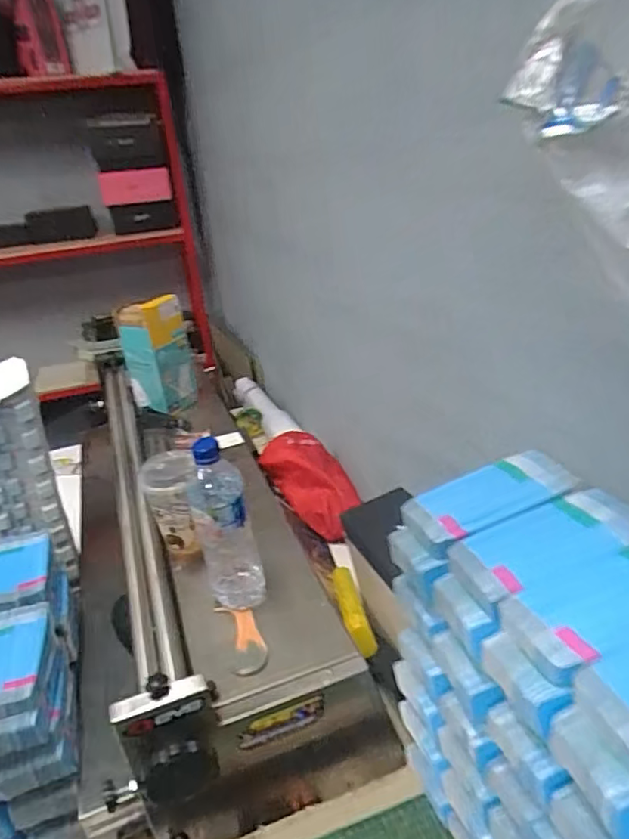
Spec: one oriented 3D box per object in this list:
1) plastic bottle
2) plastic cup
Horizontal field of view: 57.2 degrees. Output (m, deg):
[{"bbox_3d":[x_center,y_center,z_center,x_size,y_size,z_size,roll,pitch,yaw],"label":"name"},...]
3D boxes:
[{"bbox_3d":[-0.107,0.134,0.704,0.067,0.230,0.079,-11,27,-12],"label":"plastic bottle"},{"bbox_3d":[-0.192,0.124,0.804,0.078,0.145,0.073,-10,27,-9],"label":"plastic cup"}]

